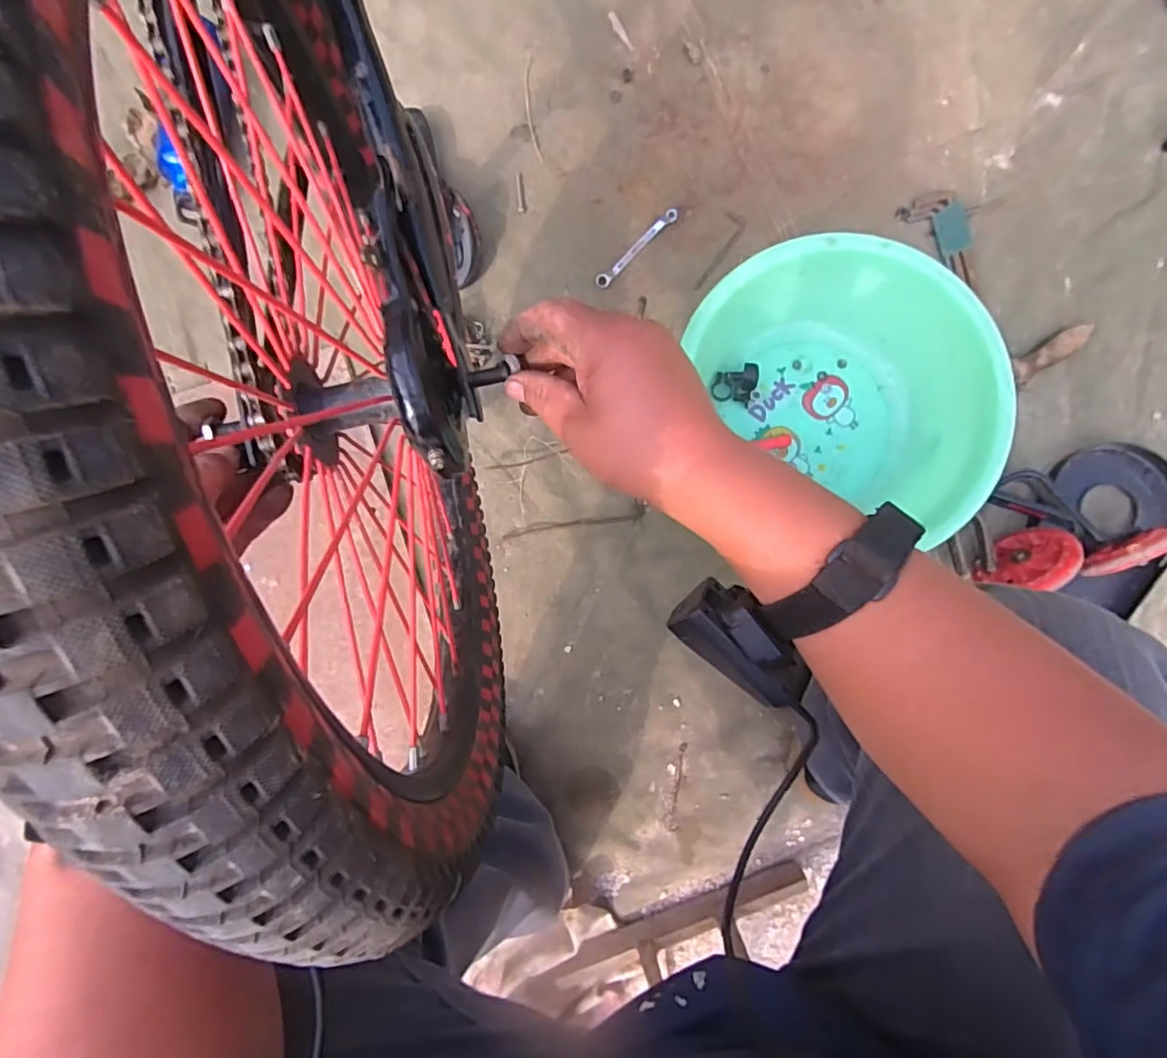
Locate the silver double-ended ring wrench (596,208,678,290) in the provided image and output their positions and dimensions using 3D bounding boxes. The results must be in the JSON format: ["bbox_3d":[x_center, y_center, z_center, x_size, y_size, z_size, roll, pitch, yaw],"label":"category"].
[{"bbox_3d":[0.071,-0.364,0.774,0.142,0.010,0.018,-43,89,-2],"label":"silver double-ended ring wrench"}]

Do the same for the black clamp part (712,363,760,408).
[{"bbox_3d":[0.192,-0.186,0.757,0.052,0.025,0.051,10,87,0],"label":"black clamp part"}]

